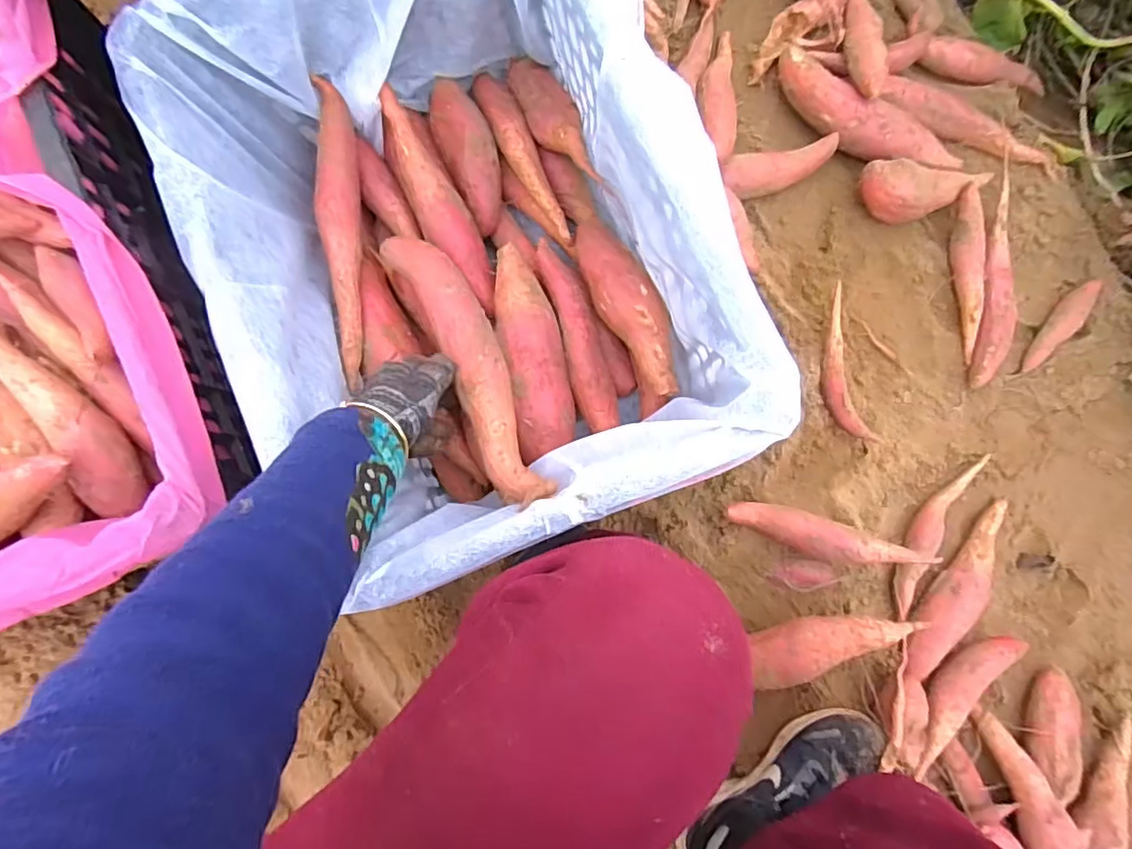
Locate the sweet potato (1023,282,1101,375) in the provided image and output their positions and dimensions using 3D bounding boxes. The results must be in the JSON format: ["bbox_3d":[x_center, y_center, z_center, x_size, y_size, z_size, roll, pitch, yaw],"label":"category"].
[{"bbox_3d":[0.573,-0.117,0.699,0.031,0.022,0.125,42,85,2],"label":"sweet potato"}]

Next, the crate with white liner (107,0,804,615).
[{"bbox_3d":[-0.086,-0.150,0.522,0.380,0.251,0.484,-21,86,-3],"label":"crate with white liner"}]

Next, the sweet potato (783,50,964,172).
[{"bbox_3d":[0.335,-0.342,0.688,0.233,0.054,0.069,36,85,1],"label":"sweet potato"}]

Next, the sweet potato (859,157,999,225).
[{"bbox_3d":[0.405,-0.273,0.696,0.148,0.056,0.067,-16,86,-3],"label":"sweet potato"}]

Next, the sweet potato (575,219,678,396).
[{"bbox_3d":[0.057,-0.121,0.604,0.052,0.070,0.199,-25,87,-4],"label":"sweet potato"}]

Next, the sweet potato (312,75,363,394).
[{"bbox_3d":[-0.212,-0.181,0.579,0.035,0.031,0.291,-8,86,-2],"label":"sweet potato"}]

